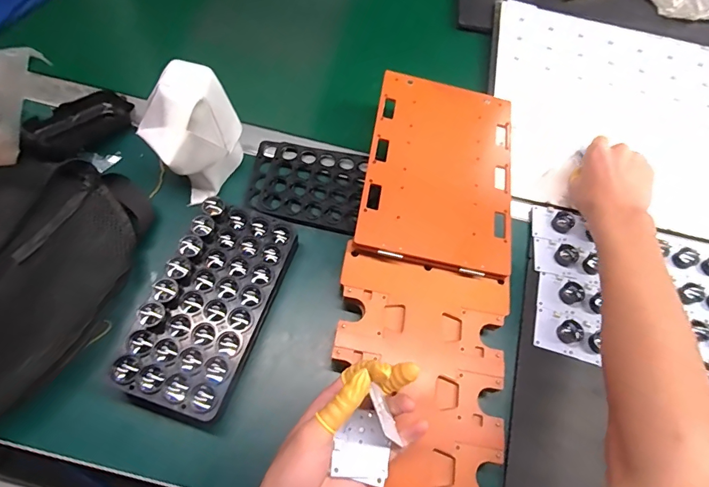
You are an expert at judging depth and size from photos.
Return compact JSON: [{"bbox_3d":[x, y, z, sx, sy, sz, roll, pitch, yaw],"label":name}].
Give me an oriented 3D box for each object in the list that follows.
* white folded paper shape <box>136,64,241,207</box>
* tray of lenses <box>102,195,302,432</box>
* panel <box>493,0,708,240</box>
[{"bbox_3d":[-0.168,-0.112,0.427,0.064,0.116,0.097,30,66,10],"label":"white folded paper shape"},{"bbox_3d":[-0.132,0.056,0.388,0.099,0.052,0.197,19,65,5],"label":"tray of lenses"},{"bbox_3d":[0.426,-0.173,0.569,0.458,0.013,0.359,11,64,2],"label":"panel"}]

